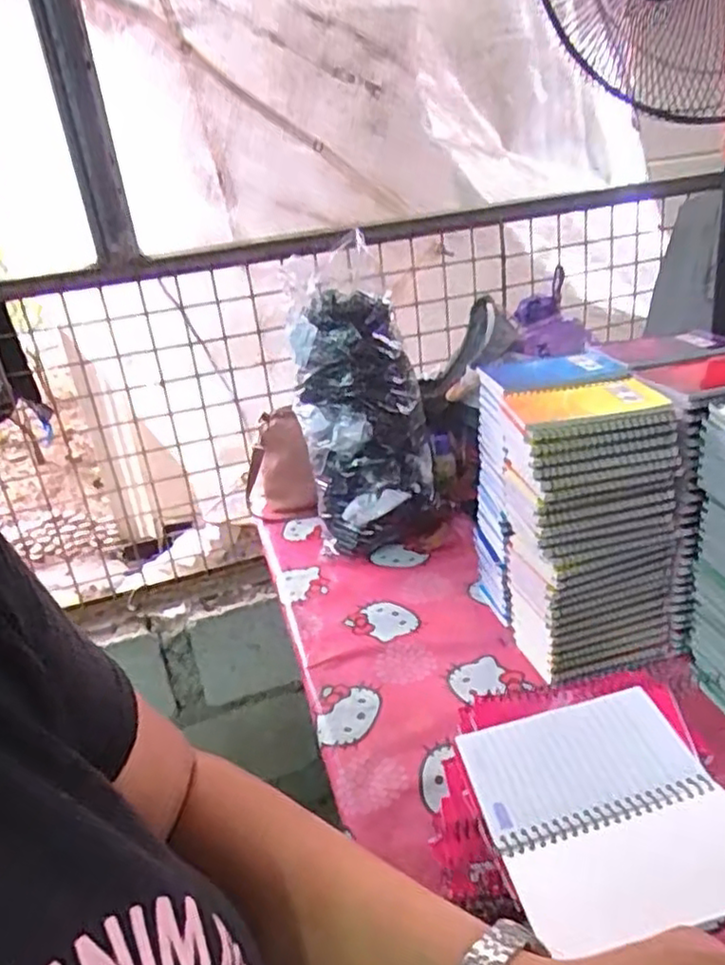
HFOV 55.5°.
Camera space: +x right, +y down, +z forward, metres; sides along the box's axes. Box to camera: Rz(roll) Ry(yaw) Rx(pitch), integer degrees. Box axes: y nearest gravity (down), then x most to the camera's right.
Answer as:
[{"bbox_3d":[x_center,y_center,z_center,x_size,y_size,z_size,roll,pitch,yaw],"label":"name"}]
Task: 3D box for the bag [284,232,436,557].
[{"bbox_3d":[0.001,-0.084,0.952,0.164,0.354,0.155,-13,26,-13],"label":"bag"}]

